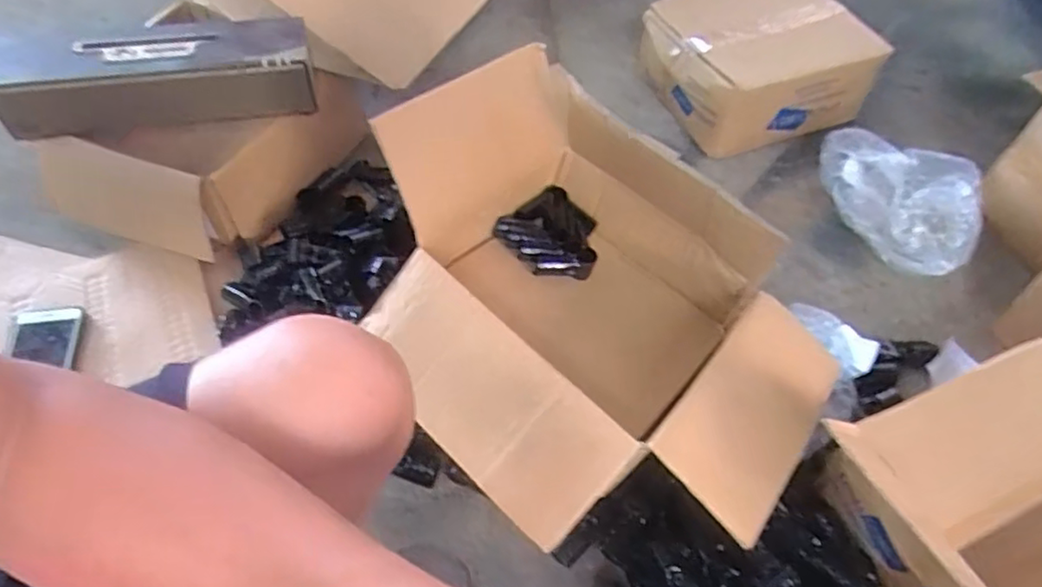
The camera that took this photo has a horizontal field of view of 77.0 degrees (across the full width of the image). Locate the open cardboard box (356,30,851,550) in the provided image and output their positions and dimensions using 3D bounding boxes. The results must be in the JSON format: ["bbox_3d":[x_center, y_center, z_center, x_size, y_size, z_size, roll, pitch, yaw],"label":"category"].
[{"bbox_3d":[0.072,0.014,0.690,0.497,0.213,0.389,39,60,21],"label":"open cardboard box"}]

